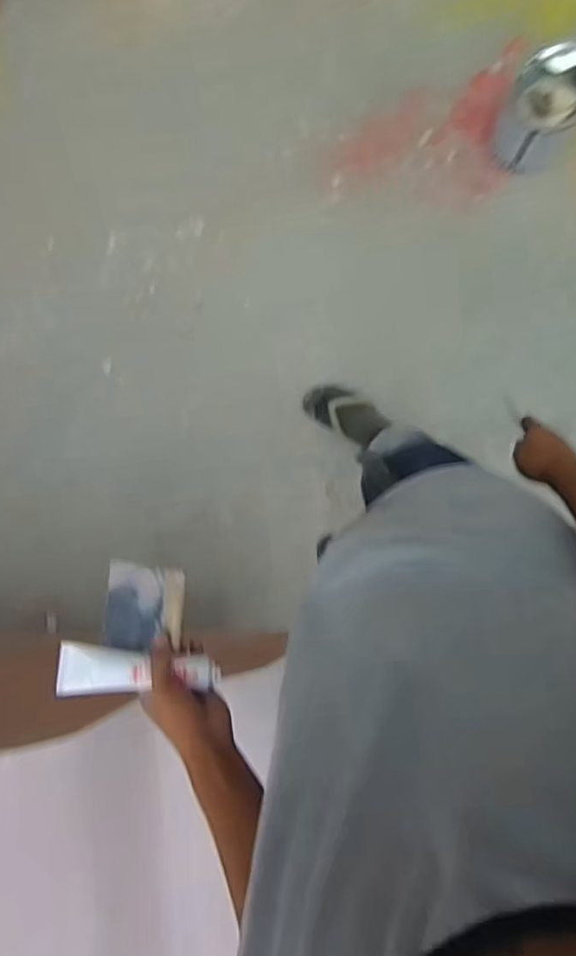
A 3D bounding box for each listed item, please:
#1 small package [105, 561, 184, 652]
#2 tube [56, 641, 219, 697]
[{"bbox_3d":[-0.164,0.147,0.650,0.103,0.012,0.094,2,79,20],"label":"small package"},{"bbox_3d":[-0.161,0.207,0.623,0.167,0.028,0.048,0,93,-2],"label":"tube"}]

